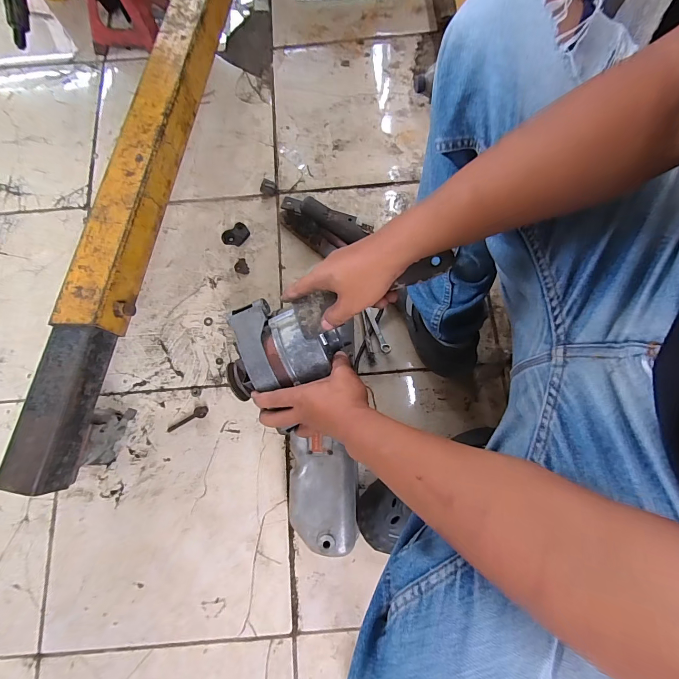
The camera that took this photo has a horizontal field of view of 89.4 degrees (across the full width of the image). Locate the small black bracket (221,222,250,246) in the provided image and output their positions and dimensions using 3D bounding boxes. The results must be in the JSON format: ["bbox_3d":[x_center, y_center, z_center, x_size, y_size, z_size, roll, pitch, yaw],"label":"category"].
[{"bbox_3d":[-0.217,-0.218,0.721,0.057,0.011,0.041,-42,95,-8],"label":"small black bracket"}]

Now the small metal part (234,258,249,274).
[{"bbox_3d":[-0.202,-0.148,0.704,0.027,0.004,0.035,-28,78,-7],"label":"small metal part"}]

